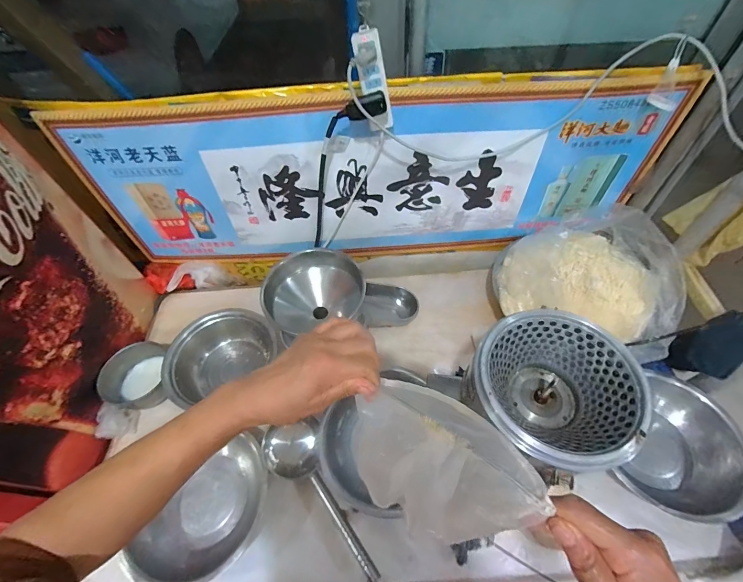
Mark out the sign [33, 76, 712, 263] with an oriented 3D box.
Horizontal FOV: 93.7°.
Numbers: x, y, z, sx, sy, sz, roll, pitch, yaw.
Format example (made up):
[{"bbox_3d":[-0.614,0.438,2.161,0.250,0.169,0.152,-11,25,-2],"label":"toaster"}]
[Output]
[{"bbox_3d":[-0.013,-0.275,0.943,1.508,0.498,0.047,-3,51,1],"label":"sign"}]

